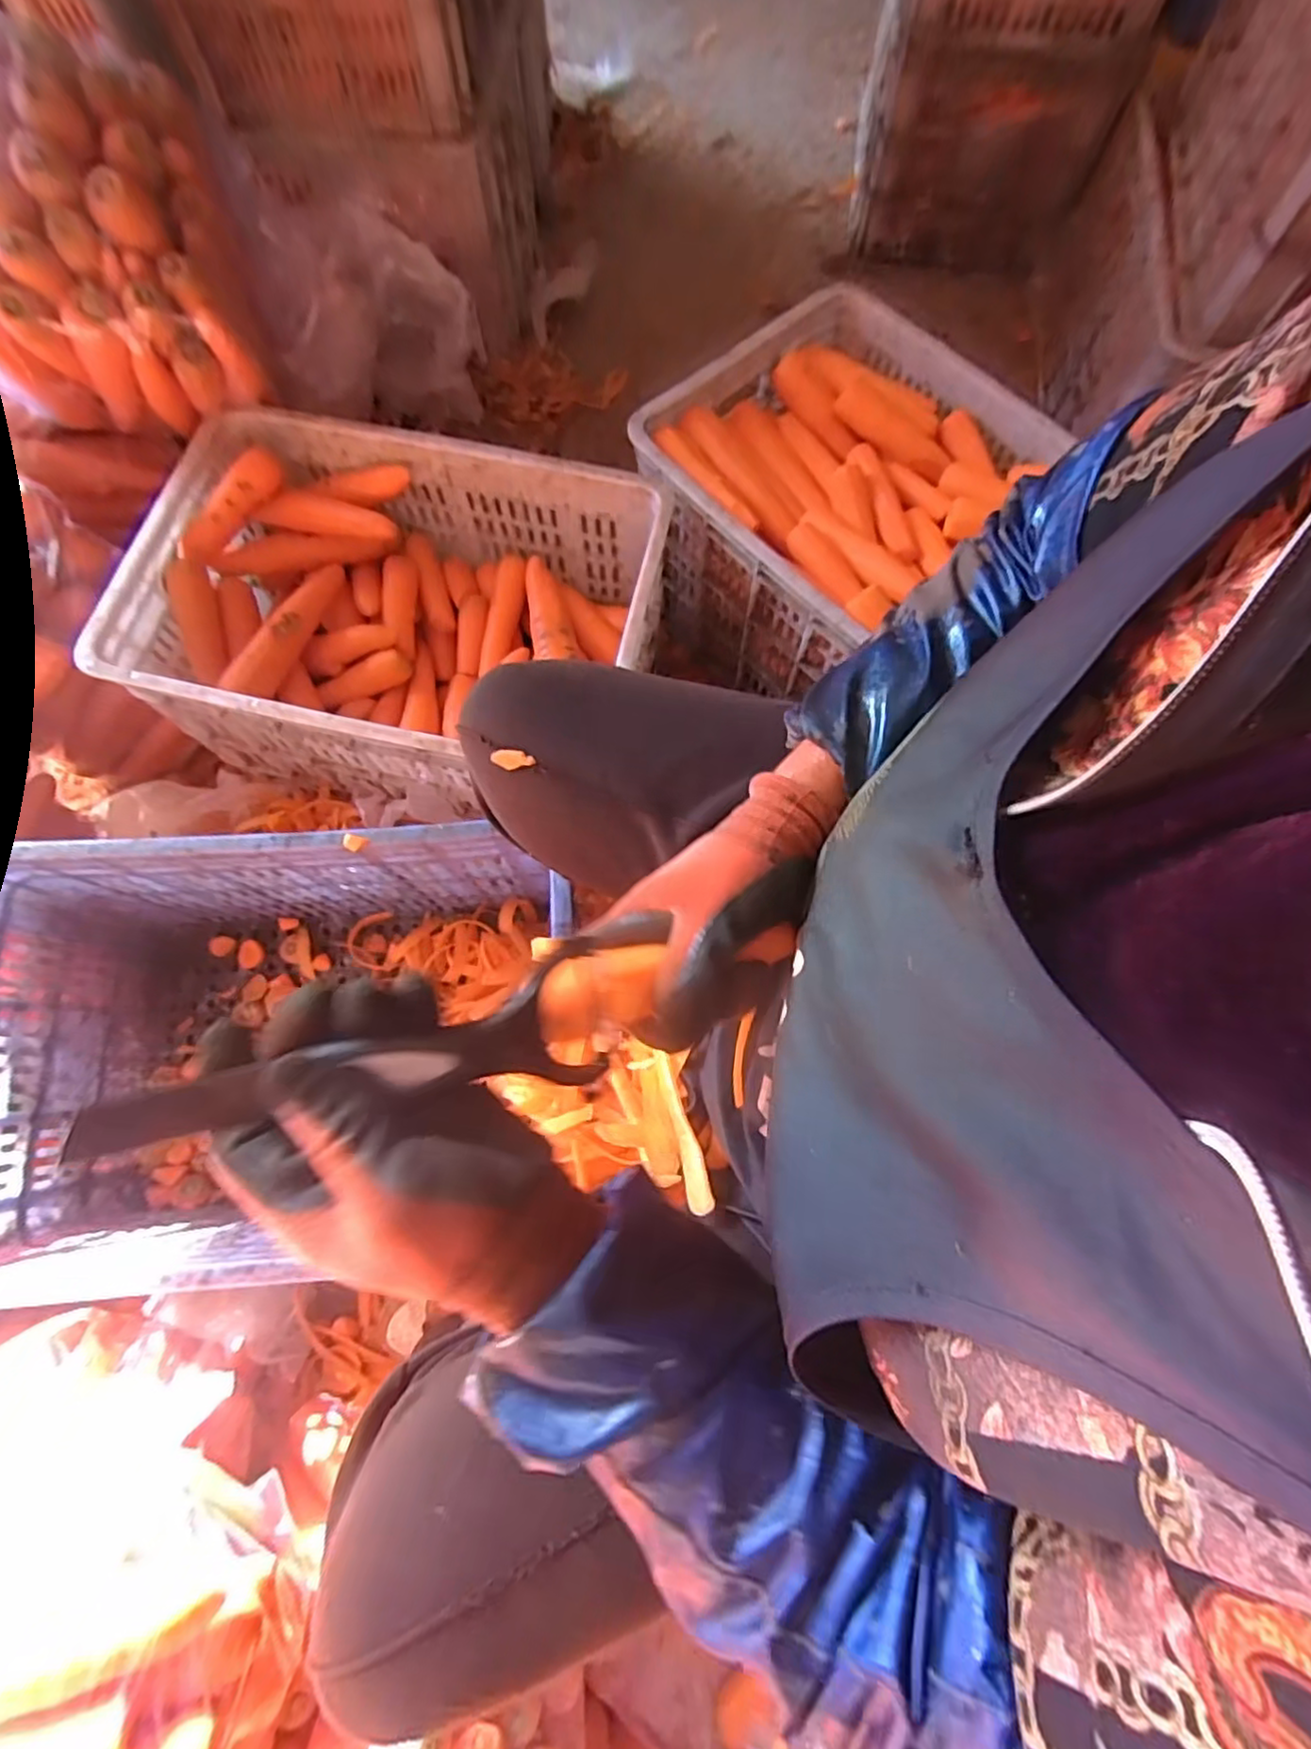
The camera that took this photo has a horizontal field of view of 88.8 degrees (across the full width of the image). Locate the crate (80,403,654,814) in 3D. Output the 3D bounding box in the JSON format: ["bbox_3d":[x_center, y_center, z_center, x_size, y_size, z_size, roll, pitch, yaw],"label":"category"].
[{"bbox_3d":[-0.276,-0.283,0.776,0.529,0.218,0.379,14,73,3],"label":"crate"}]

